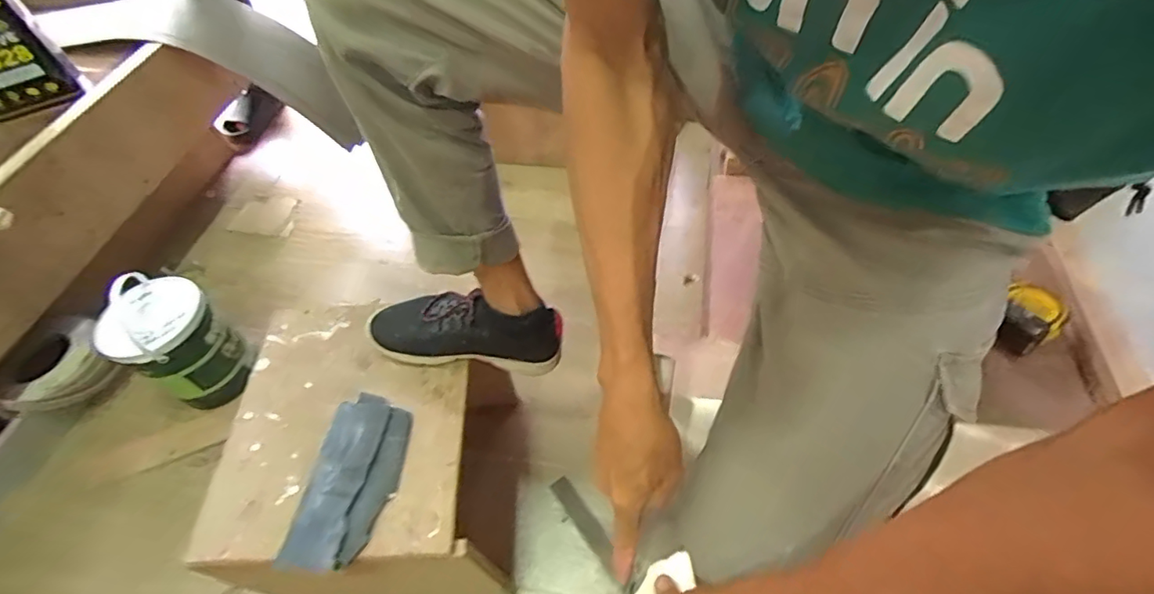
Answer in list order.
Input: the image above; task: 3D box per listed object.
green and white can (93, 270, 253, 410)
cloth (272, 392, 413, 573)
[{"bbox_3d":[-0.738,0.088,1.011,0.154,0.249,0.161,-3,53,3],"label":"green and white can"},{"bbox_3d":[-0.269,0.212,0.641,0.109,0.015,0.205,3,53,8],"label":"cloth"}]

